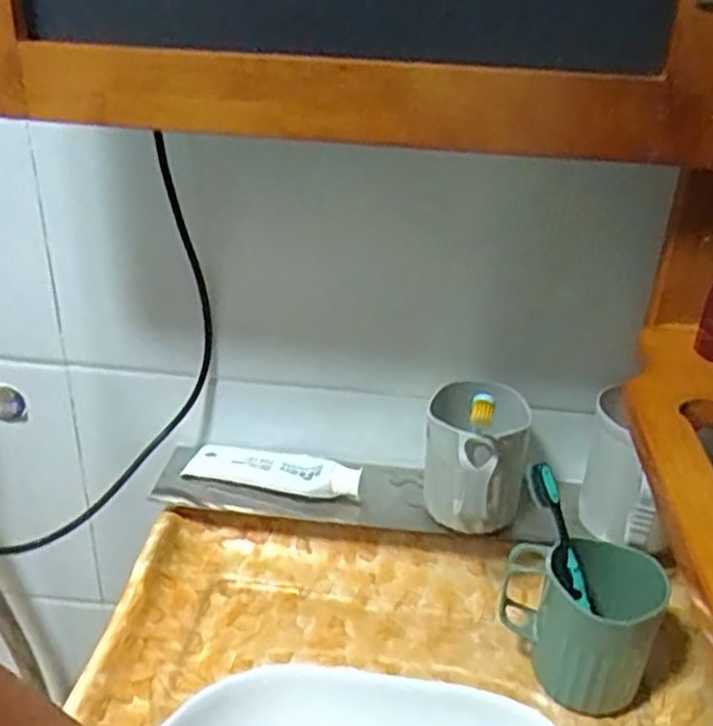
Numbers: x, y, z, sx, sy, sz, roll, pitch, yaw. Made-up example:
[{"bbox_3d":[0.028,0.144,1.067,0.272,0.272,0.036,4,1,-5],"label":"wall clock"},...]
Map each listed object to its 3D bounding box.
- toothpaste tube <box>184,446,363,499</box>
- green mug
[{"bbox_3d":[-0.078,0.101,0.701,0.166,0.029,0.033,10,28,14],"label":"toothpaste tube"},{"bbox_3d":[0.166,0.192,0.569,0.111,0.118,0.087,17,31,25],"label":"green mug"}]

